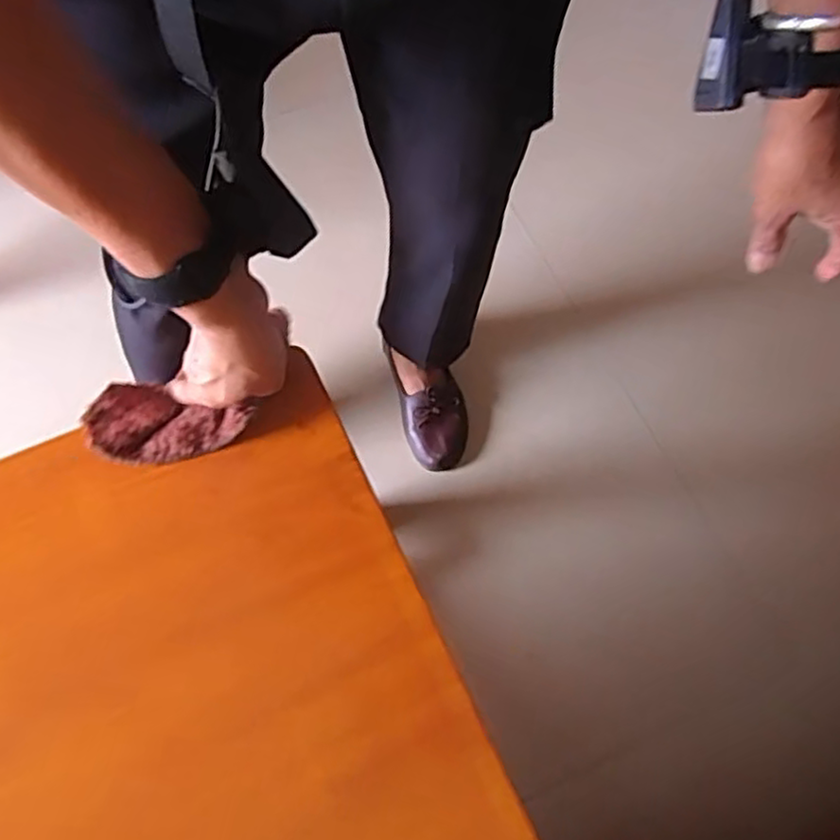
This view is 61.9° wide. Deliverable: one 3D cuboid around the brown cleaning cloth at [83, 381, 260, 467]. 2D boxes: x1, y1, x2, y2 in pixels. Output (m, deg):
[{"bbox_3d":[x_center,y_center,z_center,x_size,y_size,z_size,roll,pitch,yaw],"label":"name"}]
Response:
[{"bbox_3d":[-0.196,0.003,0.547,0.121,0.037,0.053,4,63,-6],"label":"brown cleaning cloth"}]

